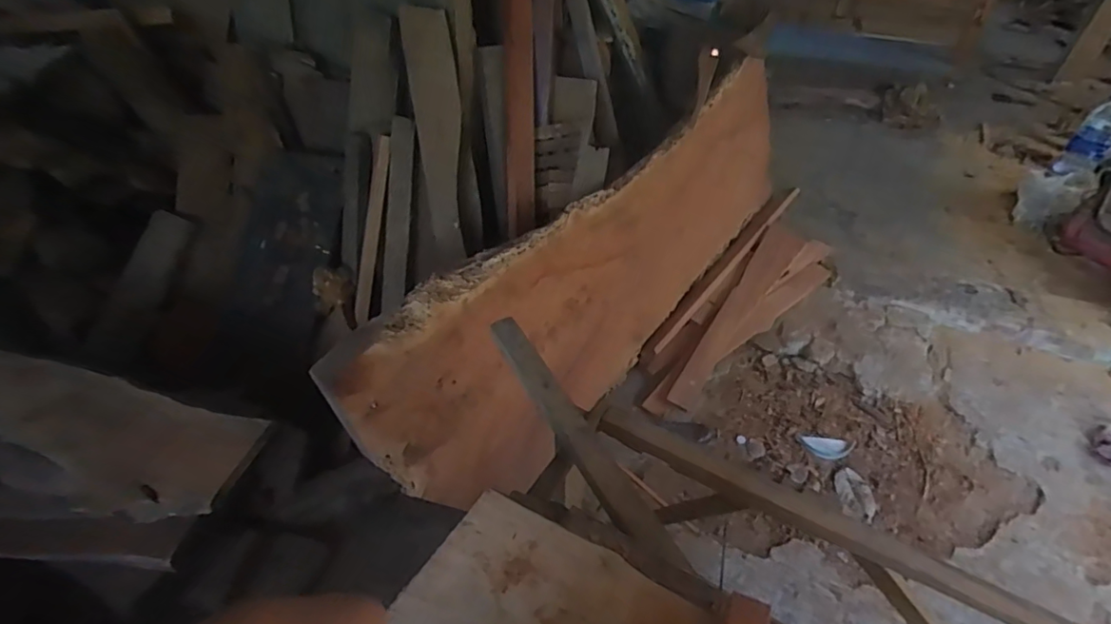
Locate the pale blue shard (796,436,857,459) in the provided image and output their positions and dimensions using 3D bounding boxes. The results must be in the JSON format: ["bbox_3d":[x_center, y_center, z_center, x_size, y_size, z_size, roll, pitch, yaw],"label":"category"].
[{"bbox_3d":[0.789,0.392,1.617,0.161,0.015,0.066,6,43,3],"label":"pale blue shard"}]

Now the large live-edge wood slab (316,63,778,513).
[{"bbox_3d":[0.213,-0.144,1.589,0.046,0.587,1.734,15,46,41],"label":"large live-edge wood slab"}]

